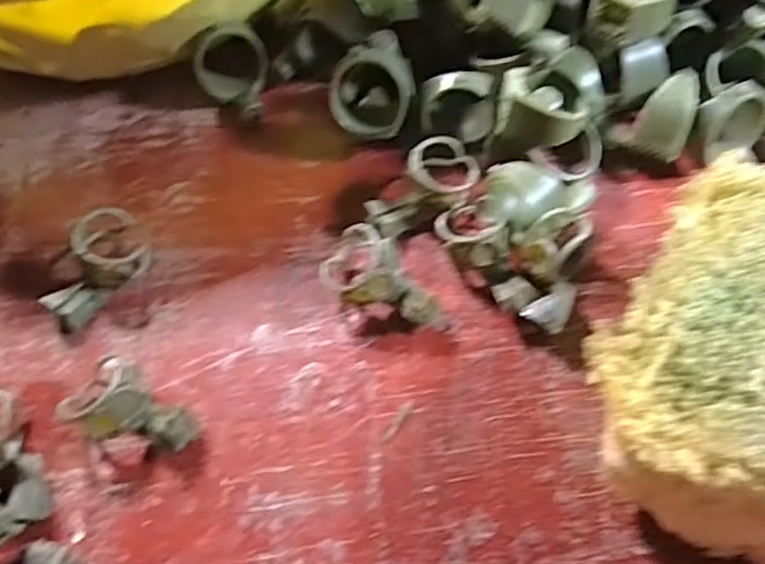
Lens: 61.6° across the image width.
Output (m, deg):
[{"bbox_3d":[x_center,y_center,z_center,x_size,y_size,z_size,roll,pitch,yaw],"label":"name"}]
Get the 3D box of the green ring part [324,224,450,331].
[{"bbox_3d":[0.001,0.003,0.189,0.035,0.020,0.022,39,72,19],"label":"green ring part"}]

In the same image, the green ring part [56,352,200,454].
[{"bbox_3d":[-0.069,0.035,0.176,0.034,0.020,0.020,23,68,14],"label":"green ring part"}]

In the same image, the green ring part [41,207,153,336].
[{"bbox_3d":[-0.088,-0.004,0.197,0.017,0.022,0.038,19,67,12],"label":"green ring part"}]

